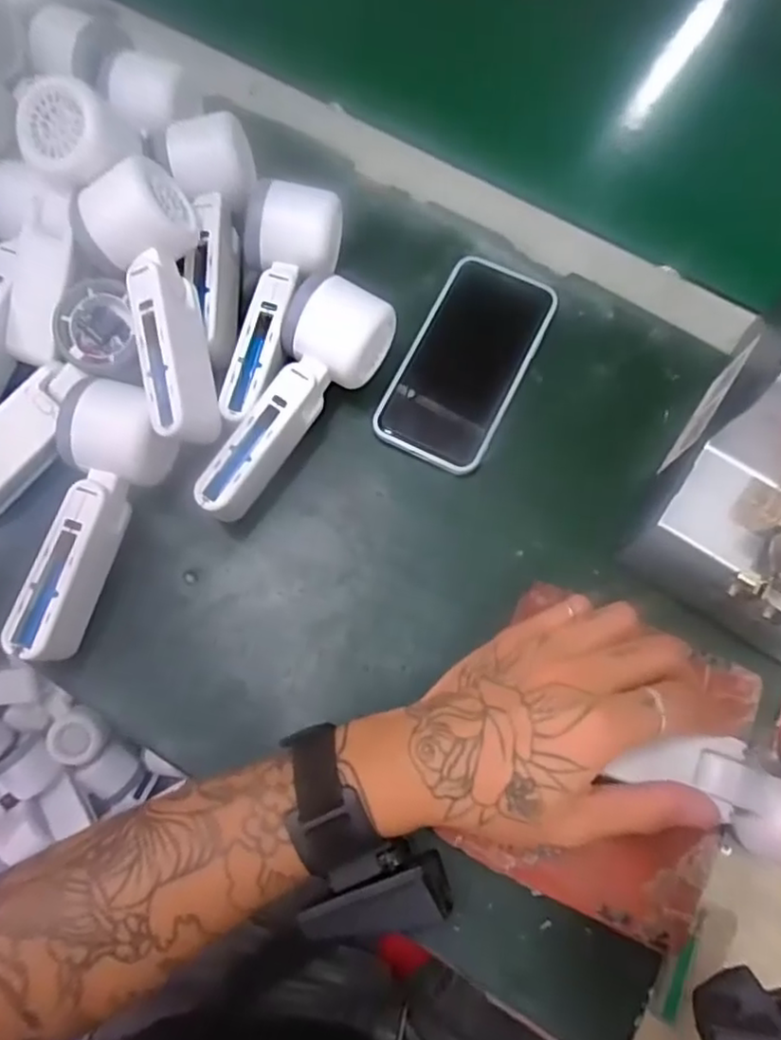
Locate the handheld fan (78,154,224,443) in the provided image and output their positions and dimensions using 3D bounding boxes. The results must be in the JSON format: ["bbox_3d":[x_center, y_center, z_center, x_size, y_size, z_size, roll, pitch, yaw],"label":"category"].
[{"bbox_3d":[-0.135,-0.125,0.382,0.054,0.047,0.163,-14,88,-3],"label":"handheld fan"}]

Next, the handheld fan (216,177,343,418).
[{"bbox_3d":[-0.077,-0.135,0.419,0.055,0.055,0.159,15,75,5],"label":"handheld fan"}]

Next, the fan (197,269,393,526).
[{"bbox_3d":[-0.062,-0.071,0.401,0.053,0.054,0.159,30,76,9],"label":"fan"}]

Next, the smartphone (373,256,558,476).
[{"bbox_3d":[0.050,-0.104,0.433,0.075,0.010,0.146,25,76,8],"label":"smartphone"}]

